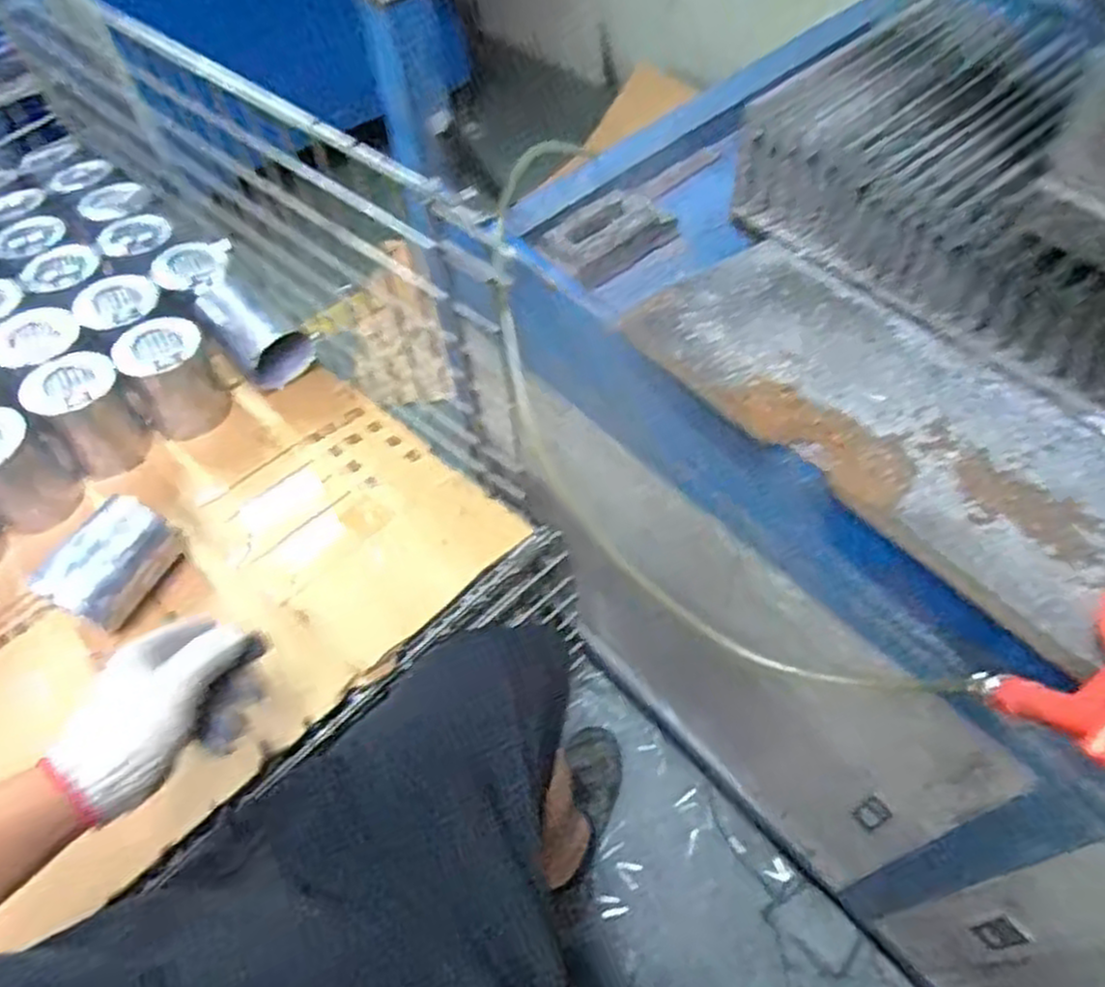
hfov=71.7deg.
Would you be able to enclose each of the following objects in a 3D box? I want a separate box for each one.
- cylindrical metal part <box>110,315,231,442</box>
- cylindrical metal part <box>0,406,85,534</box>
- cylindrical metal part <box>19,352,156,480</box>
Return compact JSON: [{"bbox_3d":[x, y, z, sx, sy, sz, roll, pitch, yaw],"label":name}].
[{"bbox_3d":[-0.443,-0.135,0.900,0.095,0.114,0.088,-2,56,3],"label":"cylindrical metal part"},{"bbox_3d":[-0.585,-0.023,0.830,0.084,0.117,0.098,30,64,22],"label":"cylindrical metal part"},{"bbox_3d":[-0.516,-0.086,0.867,0.090,0.117,0.087,-2,56,3],"label":"cylindrical metal part"}]

